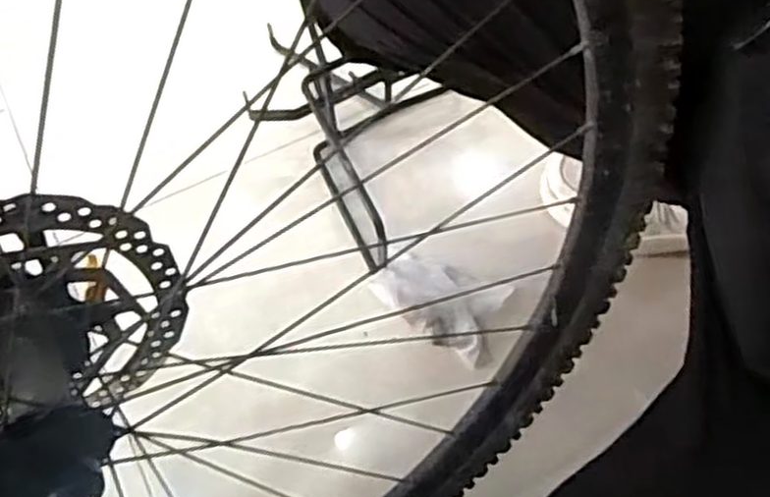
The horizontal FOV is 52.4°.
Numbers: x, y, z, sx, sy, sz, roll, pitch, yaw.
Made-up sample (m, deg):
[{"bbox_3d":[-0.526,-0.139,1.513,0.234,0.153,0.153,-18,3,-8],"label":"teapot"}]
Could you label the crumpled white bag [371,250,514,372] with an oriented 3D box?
[{"bbox_3d":[0.051,0.043,0.708,0.121,0.035,0.087,30,69,14],"label":"crumpled white bag"}]

